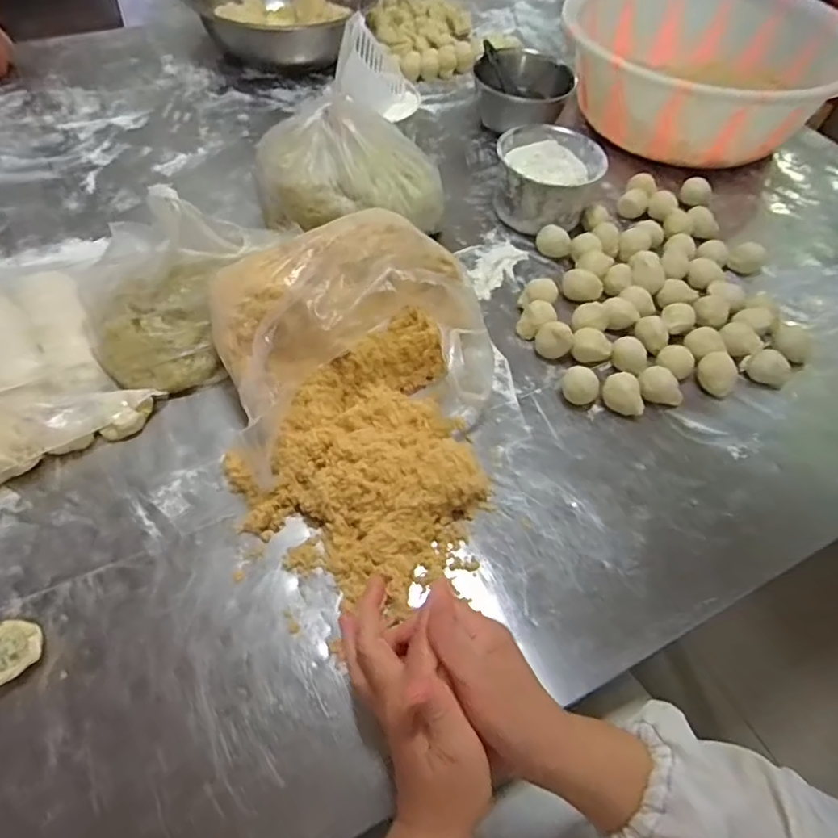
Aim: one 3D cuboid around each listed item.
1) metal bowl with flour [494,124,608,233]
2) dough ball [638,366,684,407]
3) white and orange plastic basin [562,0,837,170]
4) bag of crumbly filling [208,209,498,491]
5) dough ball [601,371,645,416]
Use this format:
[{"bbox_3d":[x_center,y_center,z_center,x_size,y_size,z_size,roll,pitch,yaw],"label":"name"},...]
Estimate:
[{"bbox_3d":[0.183,-0.342,0.805,0.144,0.090,0.146,2,55,-2],"label":"metal bowl with flour"},{"bbox_3d":[0.275,-0.035,0.630,0.052,0.035,0.030,28,58,15],"label":"dough ball"},{"bbox_3d":[0.488,-0.607,0.965,0.428,0.171,0.471,37,61,20],"label":"white and orange plastic basin"},{"bbox_3d":[-0.061,-0.080,0.582,0.270,0.140,0.226,-17,58,-14],"label":"bag of crumbly filling"},{"bbox_3d":[0.231,-0.026,0.631,0.038,0.029,0.048,-3,56,-6],"label":"dough ball"}]

